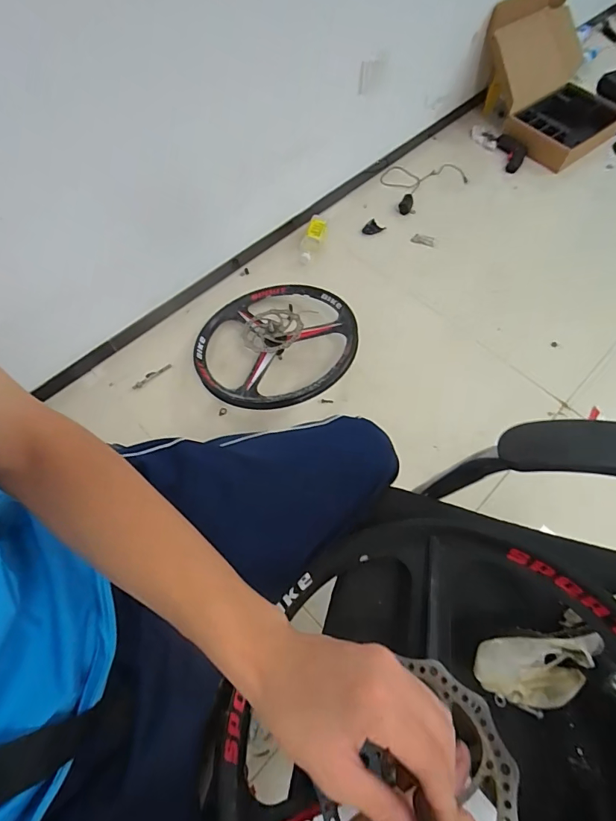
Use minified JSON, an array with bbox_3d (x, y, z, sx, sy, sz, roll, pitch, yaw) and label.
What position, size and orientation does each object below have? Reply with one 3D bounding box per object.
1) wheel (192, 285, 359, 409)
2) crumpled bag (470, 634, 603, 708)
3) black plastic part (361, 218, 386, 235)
[{"bbox_3d":[-0.086,-0.171,1.090,0.403,0.085,0.398,0,64,-1],"label":"wheel"},{"bbox_3d":[0.214,0.245,0.410,0.104,0.115,0.028,-14,34,7],"label":"crumpled bag"},{"bbox_3d":[0.211,-0.589,1.394,0.076,0.027,0.043,-7,63,-5],"label":"black plastic part"}]

